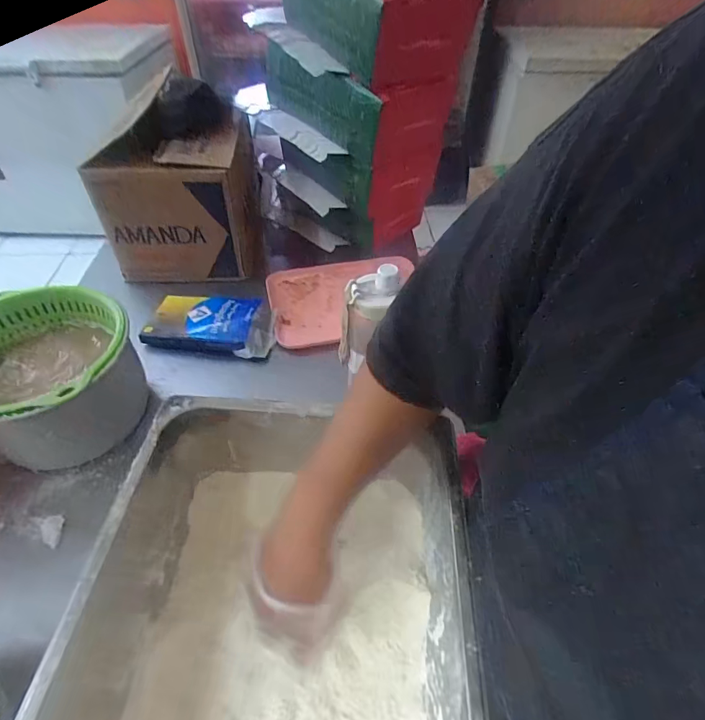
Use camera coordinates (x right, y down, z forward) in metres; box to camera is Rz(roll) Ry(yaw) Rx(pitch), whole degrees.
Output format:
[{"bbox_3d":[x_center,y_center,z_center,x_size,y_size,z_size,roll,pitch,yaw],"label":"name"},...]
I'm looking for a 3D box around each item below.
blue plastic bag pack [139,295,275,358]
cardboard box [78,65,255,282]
[{"bbox_3d":[-0.244,-0.065,0.758,0.210,0.044,0.112,6,47,5],"label":"blue plastic bag pack"},{"bbox_3d":[-0.335,-0.378,0.874,0.236,0.260,0.346,-3,47,-3],"label":"cardboard box"}]

